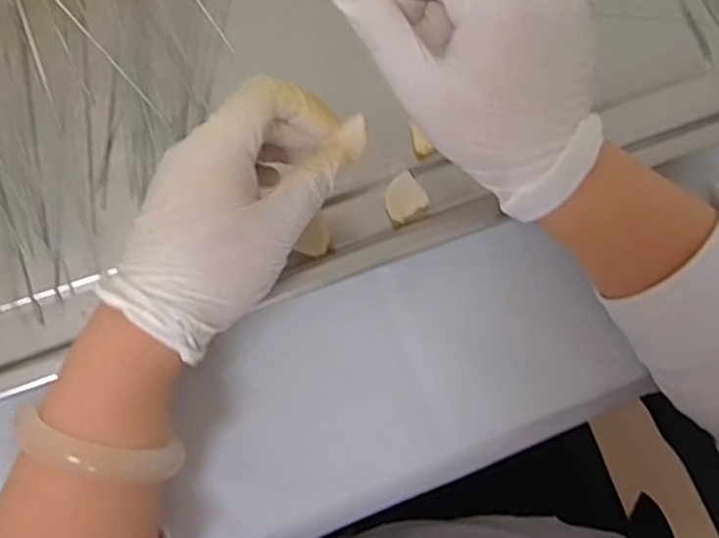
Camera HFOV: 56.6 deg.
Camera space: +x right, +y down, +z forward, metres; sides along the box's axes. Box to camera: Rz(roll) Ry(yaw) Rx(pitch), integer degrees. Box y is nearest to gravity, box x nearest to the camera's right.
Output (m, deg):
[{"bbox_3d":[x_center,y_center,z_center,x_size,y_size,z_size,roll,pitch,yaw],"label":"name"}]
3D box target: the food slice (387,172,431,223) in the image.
[{"bbox_3d":[0.026,-0.042,0.402,0.025,0.010,0.024,-34,76,-9],"label":"food slice"}]

